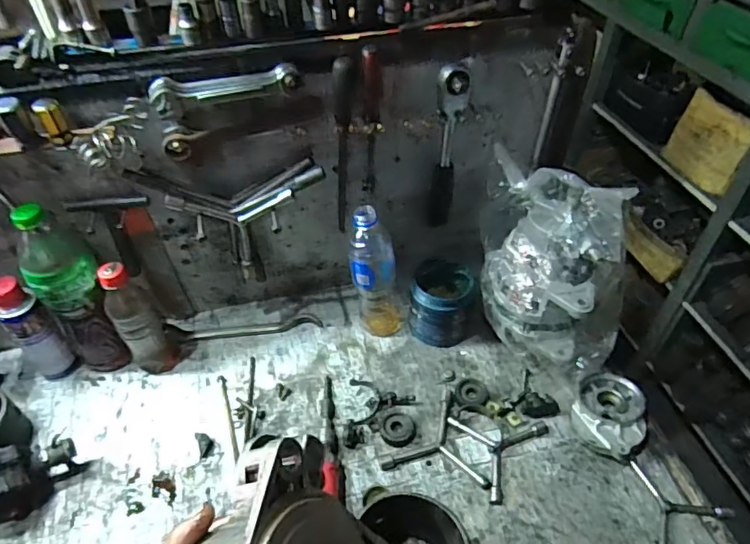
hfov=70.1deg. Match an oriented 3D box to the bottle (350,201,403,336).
[{"bbox_3d":[0.002,0.001,0.757,0.073,0.213,0.062,2,46,4],"label":"bottle"}]

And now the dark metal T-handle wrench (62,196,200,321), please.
[{"bbox_3d":[-0.325,-0.010,0.744,0.081,0.245,0.026,-13,47,-10],"label":"dark metal T-handle wrench"}]

